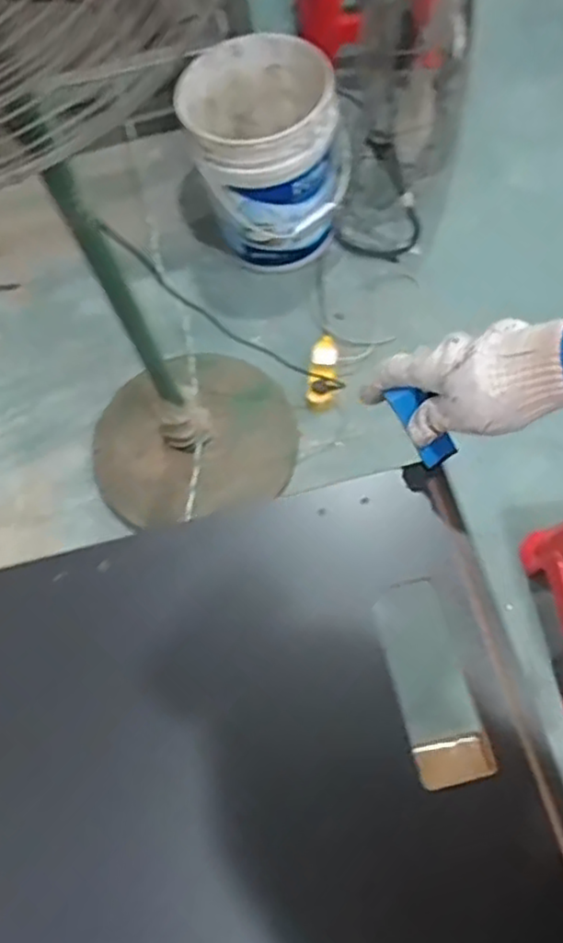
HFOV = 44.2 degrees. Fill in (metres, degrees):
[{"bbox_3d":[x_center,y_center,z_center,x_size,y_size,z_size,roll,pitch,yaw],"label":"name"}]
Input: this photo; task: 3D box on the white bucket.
[{"bbox_3d":[-0.022,-0.694,1.515,0.325,0.407,0.345,-2,67,5],"label":"white bucket"}]

